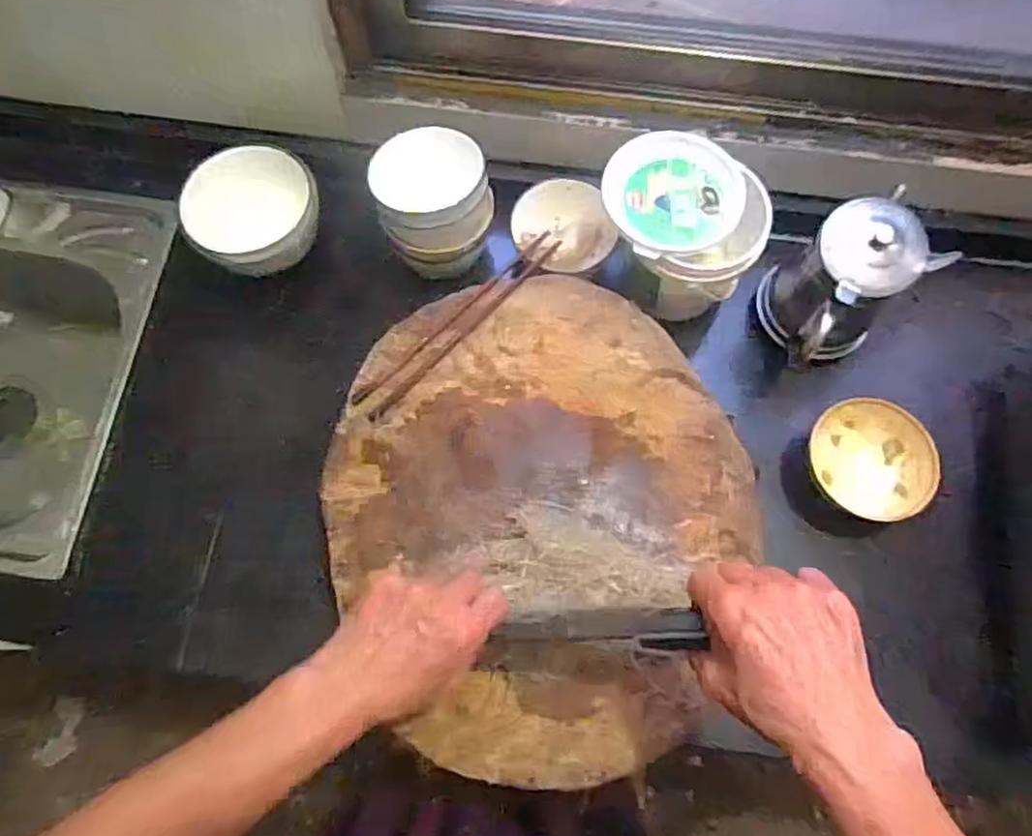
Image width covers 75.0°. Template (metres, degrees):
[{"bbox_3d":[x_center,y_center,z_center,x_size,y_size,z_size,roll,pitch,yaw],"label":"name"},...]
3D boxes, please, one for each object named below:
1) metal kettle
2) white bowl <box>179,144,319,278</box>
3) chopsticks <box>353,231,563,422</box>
[{"bbox_3d":[0.299,-0.124,0.628,0.119,0.126,0.101,-24,72,-6],"label":"metal kettle"},{"bbox_3d":[-0.264,-0.208,0.674,0.125,0.056,0.112,-18,72,-4],"label":"white bowl"},{"bbox_3d":[-0.049,-0.089,0.627,0.030,0.014,0.243,42,77,14],"label":"chopsticks"}]

